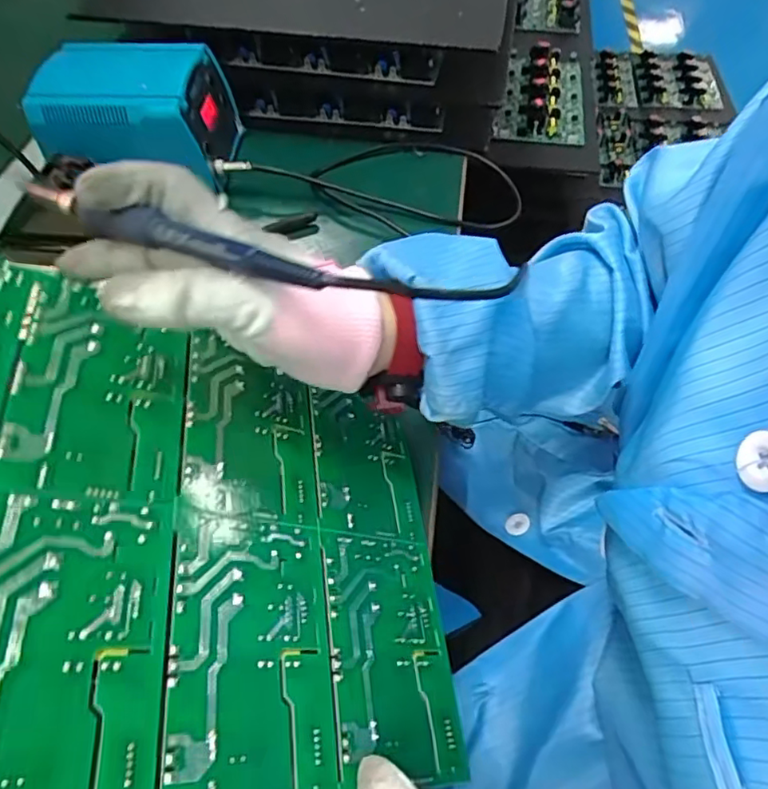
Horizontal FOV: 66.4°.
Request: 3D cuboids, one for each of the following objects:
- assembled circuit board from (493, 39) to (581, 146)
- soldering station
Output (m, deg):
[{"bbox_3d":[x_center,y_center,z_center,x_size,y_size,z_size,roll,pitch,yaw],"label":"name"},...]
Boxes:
[{"bbox_3d":[0.285,-0.555,1.051,0.143,0.037,0.297,9,54,8],"label":"assembled circuit board"},{"bbox_3d":[-0.218,-0.247,0.532,0.155,0.092,0.126,-6,54,-2],"label":"soldering station"}]

